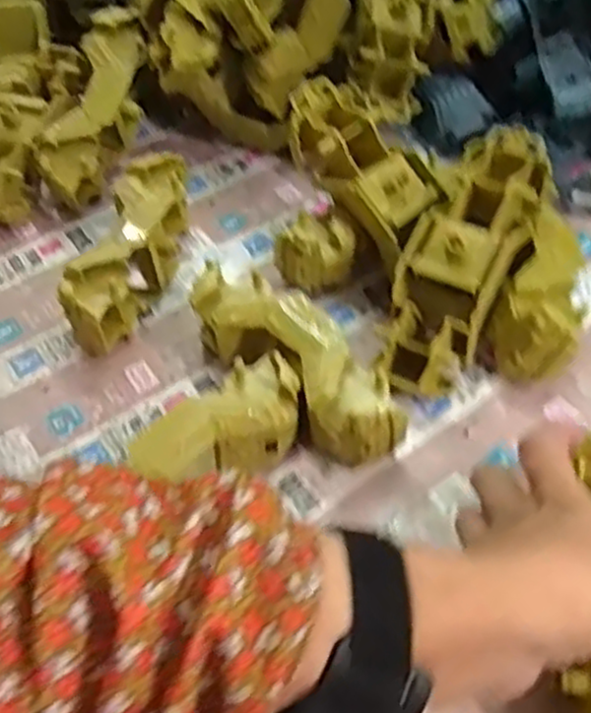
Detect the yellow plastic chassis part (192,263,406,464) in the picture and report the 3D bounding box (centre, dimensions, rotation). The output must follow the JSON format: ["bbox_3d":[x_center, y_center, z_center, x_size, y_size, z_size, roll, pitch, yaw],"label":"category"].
[{"bbox_3d":[0.001,0.005,0.462,0.052,0.059,0.167,-36,59,-24],"label":"yellow plastic chassis part"}]

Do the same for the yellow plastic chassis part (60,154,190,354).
[{"bbox_3d":[-0.111,-0.075,0.539,0.052,0.058,0.169,8,50,8],"label":"yellow plastic chassis part"}]

